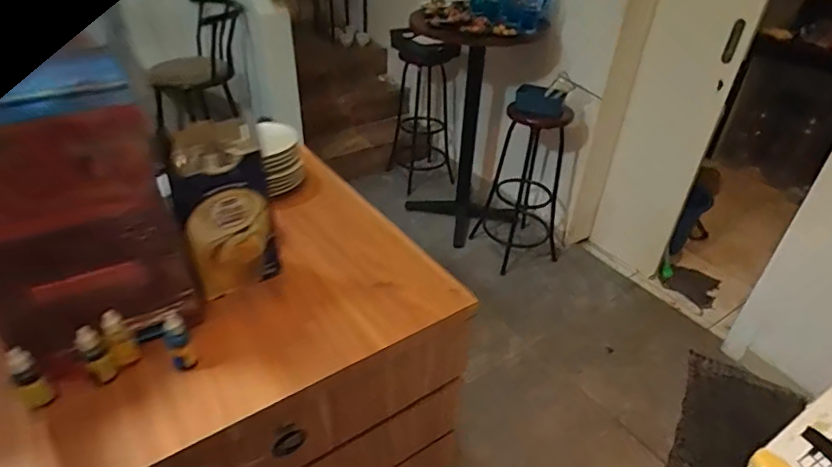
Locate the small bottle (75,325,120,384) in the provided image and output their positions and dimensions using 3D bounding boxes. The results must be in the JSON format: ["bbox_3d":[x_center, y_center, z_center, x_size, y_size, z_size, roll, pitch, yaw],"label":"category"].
[{"bbox_3d":[-0.376,0.146,0.596,0.027,0.079,0.026,-24,44,-32],"label":"small bottle"}]

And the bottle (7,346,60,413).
[{"bbox_3d":[-0.438,0.164,0.573,0.031,0.093,0.029,28,41,31],"label":"bottle"}]

